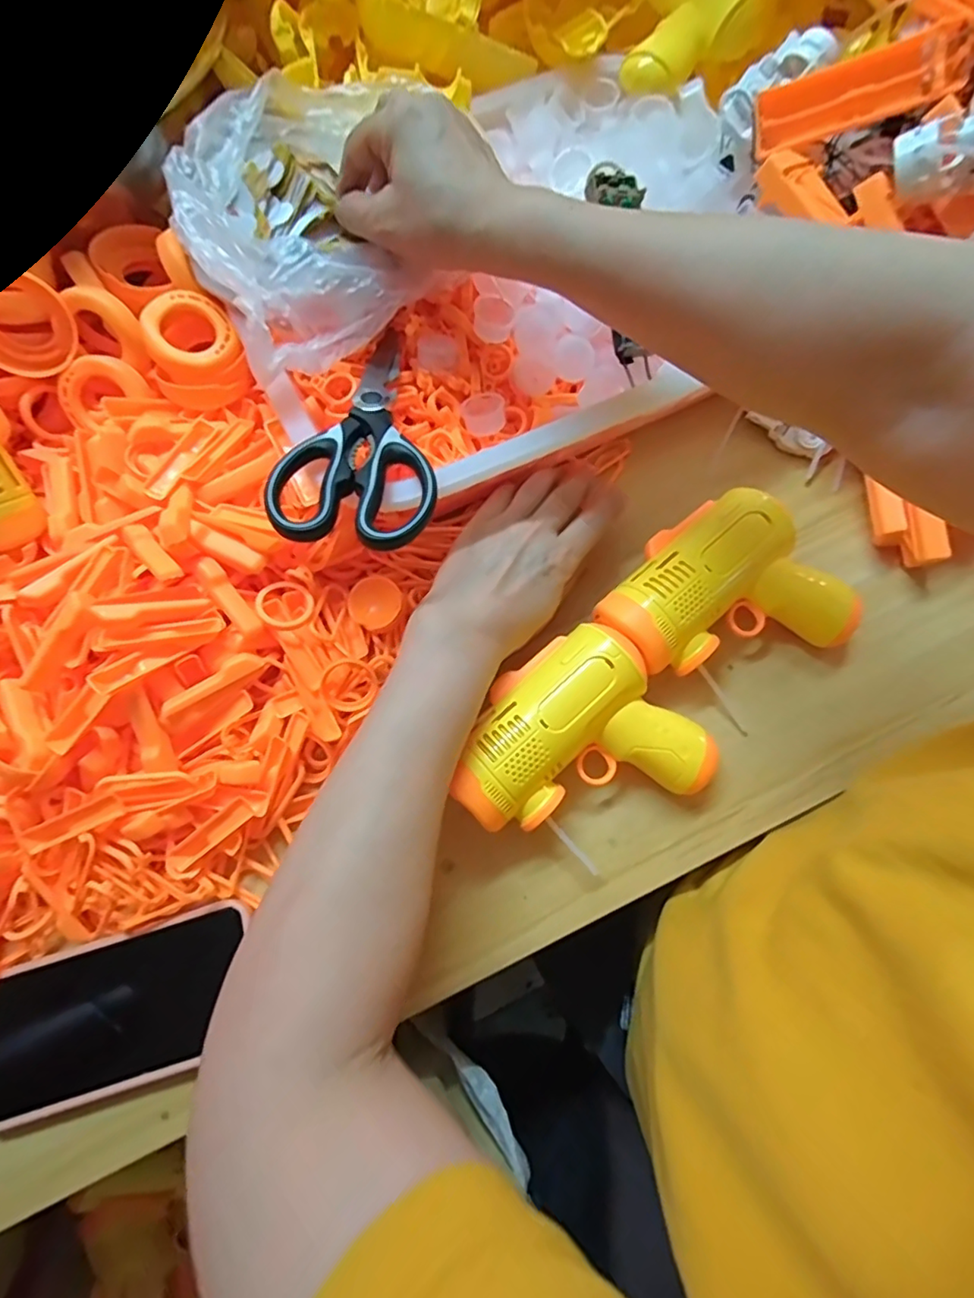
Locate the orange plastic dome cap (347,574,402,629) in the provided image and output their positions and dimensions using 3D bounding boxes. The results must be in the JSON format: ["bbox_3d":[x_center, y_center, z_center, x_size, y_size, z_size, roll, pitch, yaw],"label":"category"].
[{"bbox_3d":[-0.075,-0.032,0.378,0.036,0.005,0.035,-1,73,2],"label":"orange plastic dome cap"}]

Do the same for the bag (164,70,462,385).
[{"bbox_3d":[-0.109,-0.255,0.343,0.137,0.062,0.144,-31,75,-7],"label":"bag"}]

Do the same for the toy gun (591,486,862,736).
[{"bbox_3d":[0.155,-0.023,0.365,0.125,0.061,0.126,41,79,13],"label":"toy gun"}]

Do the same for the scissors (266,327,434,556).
[{"bbox_3d":[-0.071,-0.138,0.343,0.086,0.021,0.199,0,55,2],"label":"scissors"}]

